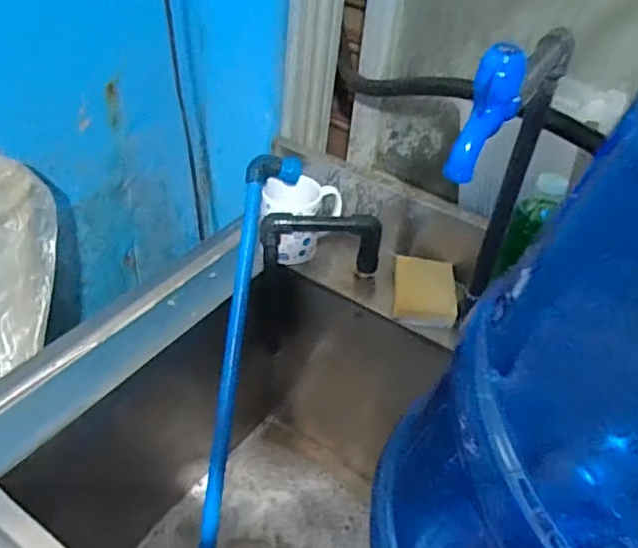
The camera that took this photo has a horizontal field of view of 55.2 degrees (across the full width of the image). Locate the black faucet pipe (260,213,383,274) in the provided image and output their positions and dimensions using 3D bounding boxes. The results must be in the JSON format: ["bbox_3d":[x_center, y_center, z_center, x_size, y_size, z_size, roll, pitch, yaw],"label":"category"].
[{"bbox_3d":[0.003,-0.043,0.793,0.154,0.079,0.034,3,40,-5],"label":"black faucet pipe"}]

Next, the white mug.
[{"bbox_3d":[-0.021,-0.075,0.831,0.122,0.096,0.069,-19,46,-28],"label":"white mug"}]

